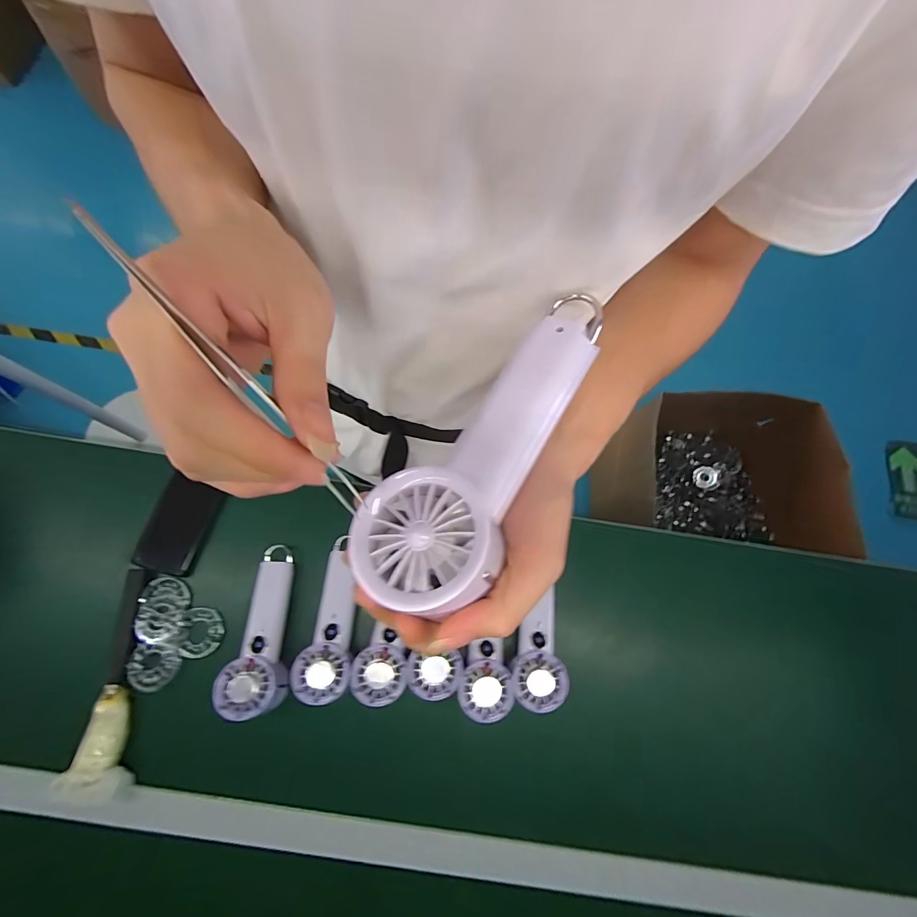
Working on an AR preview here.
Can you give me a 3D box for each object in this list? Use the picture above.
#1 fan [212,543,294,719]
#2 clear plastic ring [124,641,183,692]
[{"bbox_3d":[-0.239,0.207,0.511,0.066,0.035,0.195,1,59,-2],"label":"fan"},{"bbox_3d":[-0.377,0.256,0.508,0.056,0.016,0.055,1,74,-2],"label":"clear plastic ring"}]

